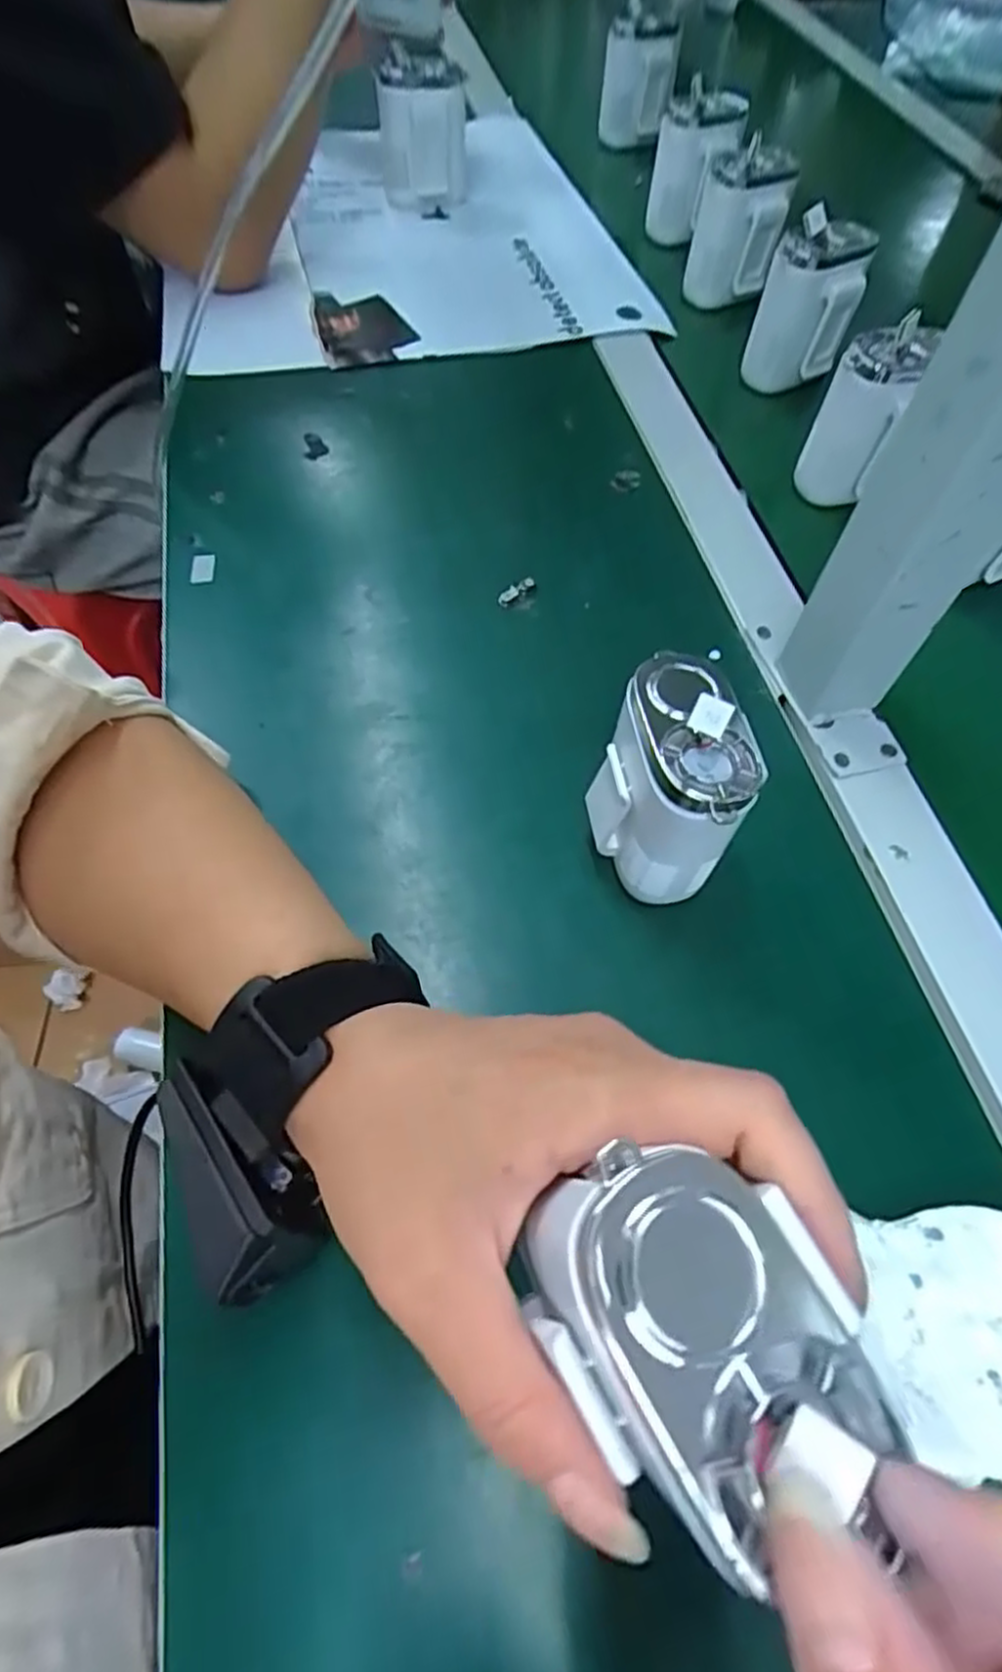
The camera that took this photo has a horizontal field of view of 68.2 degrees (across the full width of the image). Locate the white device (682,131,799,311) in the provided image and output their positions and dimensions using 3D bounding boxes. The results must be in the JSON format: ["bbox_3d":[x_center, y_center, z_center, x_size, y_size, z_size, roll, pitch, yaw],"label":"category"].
[{"bbox_3d":[0.167,-0.429,0.522,0.060,0.084,0.043,14,62,7],"label":"white device"}]

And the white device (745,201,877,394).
[{"bbox_3d":[0.195,-0.340,0.473,0.060,0.082,0.059,18,62,9],"label":"white device"}]

